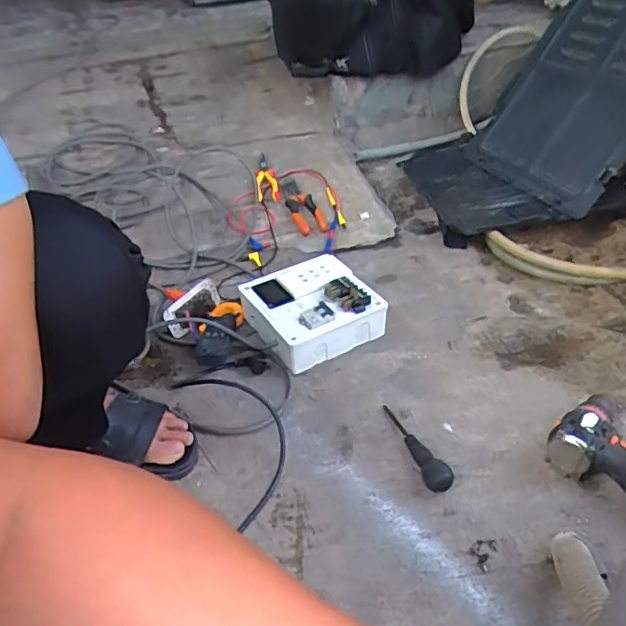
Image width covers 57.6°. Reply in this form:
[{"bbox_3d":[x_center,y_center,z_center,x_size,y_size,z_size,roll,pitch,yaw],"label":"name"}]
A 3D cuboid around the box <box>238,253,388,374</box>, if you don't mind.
[{"bbox_3d":[-0.006,-0.007,0.969,0.187,0.086,0.194,-23,41,-23],"label":"box"}]

